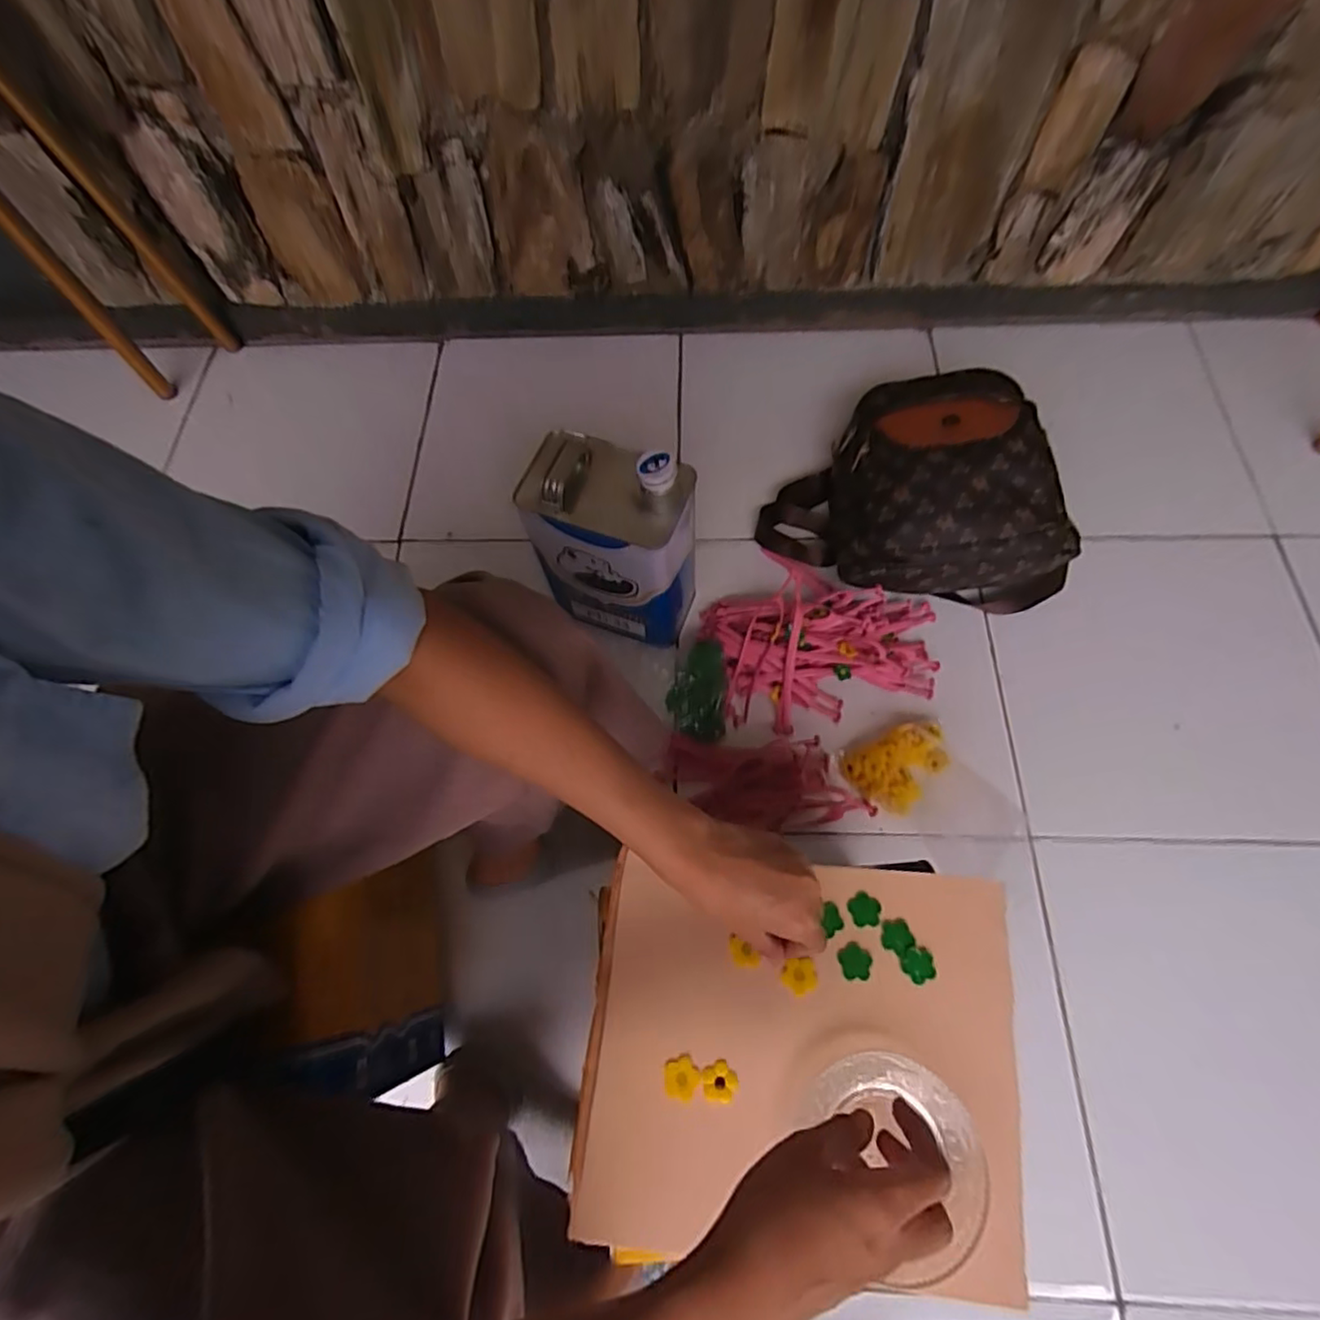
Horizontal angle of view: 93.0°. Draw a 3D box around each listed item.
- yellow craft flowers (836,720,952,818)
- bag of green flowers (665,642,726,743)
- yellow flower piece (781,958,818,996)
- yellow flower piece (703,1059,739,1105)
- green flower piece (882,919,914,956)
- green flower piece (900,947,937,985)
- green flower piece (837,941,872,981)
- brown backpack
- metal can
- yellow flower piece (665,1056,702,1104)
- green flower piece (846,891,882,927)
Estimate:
[{"bbox_3d":[0.275,0.112,0.721,0.122,0.021,0.093,-42,72,-14],"label":"yellow craft flowers"},{"bbox_3d":[0.044,0.038,0.745,0.067,0.060,0.101,-5,67,0],"label":"bag of green flowers"},{"bbox_3d":[0.098,0.222,0.440,0.024,0.004,0.020,-37,70,-12],"label":"yellow flower piece"},{"bbox_3d":[0.040,0.284,0.421,0.023,0.004,0.023,-1,67,2],"label":"yellow flower piece"},{"bbox_3d":[0.169,0.196,0.446,0.023,0.004,0.024,-1,67,2],"label":"green flower piece"},{"bbox_3d":[0.181,0.214,0.439,0.022,0.004,0.023,-4,67,1],"label":"green flower piece"},{"bbox_3d":[0.140,0.215,0.447,0.022,0.004,0.024,-4,67,1],"label":"green flower piece"},{"bbox_3d":[0.328,-0.244,0.797,0.372,0.152,0.309,5,67,4],"label":"brown backpack"},{"bbox_3d":[-0.044,-0.138,0.728,0.163,0.271,0.125,19,69,10],"label":"metal can"},{"bbox_3d":[0.016,0.285,0.426,0.024,0.005,0.024,-9,67,-1],"label":"yellow flower piece"},{"bbox_3d":[0.150,0.182,0.457,0.023,0.004,0.023,-1,67,2],"label":"green flower piece"}]

